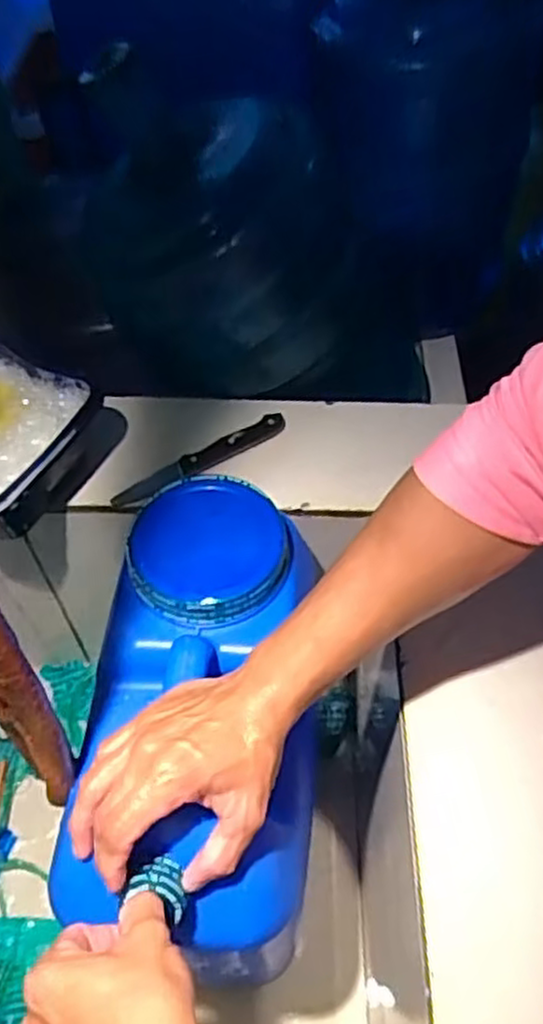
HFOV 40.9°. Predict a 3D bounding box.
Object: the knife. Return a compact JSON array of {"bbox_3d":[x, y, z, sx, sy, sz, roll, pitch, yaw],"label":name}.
[{"bbox_3d":[-0.063,-0.049,0.667,0.174,0.009,0.020,-28,59,-19],"label":"knife"}]

